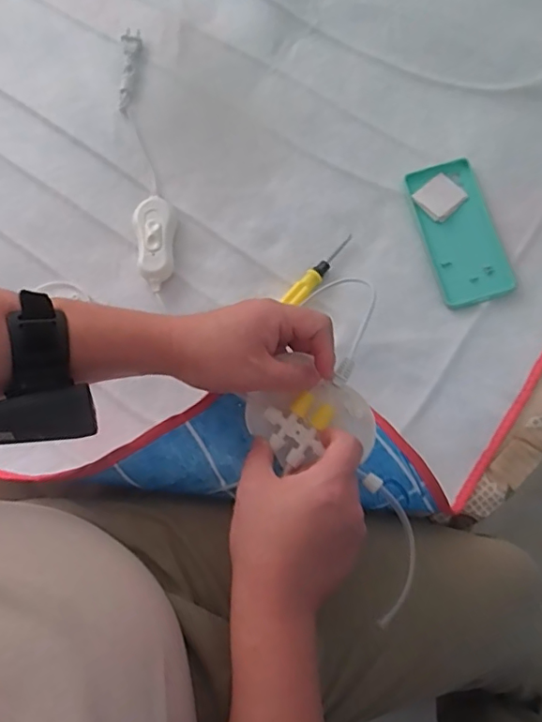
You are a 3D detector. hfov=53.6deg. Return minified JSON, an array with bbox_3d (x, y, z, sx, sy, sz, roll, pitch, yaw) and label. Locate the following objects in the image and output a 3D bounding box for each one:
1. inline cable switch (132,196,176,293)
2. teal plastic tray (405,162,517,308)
[{"bbox_3d":[-0.124,-0.125,0.575,0.042,0.026,0.104,-5,77,1],"label":"inline cable switch"},{"bbox_3d":[0.200,-0.136,0.571,0.073,0.011,0.157,-15,77,-1],"label":"teal plastic tray"}]

